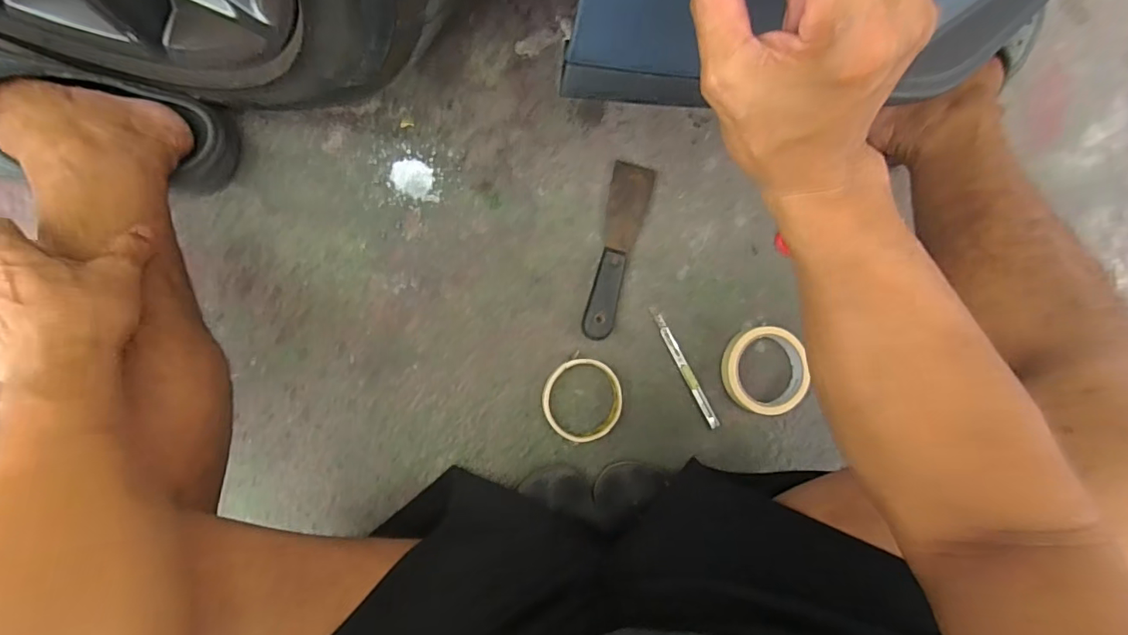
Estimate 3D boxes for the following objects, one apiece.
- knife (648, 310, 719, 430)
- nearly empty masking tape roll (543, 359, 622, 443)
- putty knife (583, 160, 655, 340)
[{"bbox_3d":[0.136,0.056,0.567,0.012,0.006,0.149,-28,91,-9],"label":"knife"},{"bbox_3d":[0.019,0.089,0.540,0.083,0.018,0.089,0,87,-8],"label":"nearly empty masking tape roll"},{"bbox_3d":[0.059,-0.075,0.561,0.047,0.014,0.200,15,85,-7],"label":"putty knife"}]

